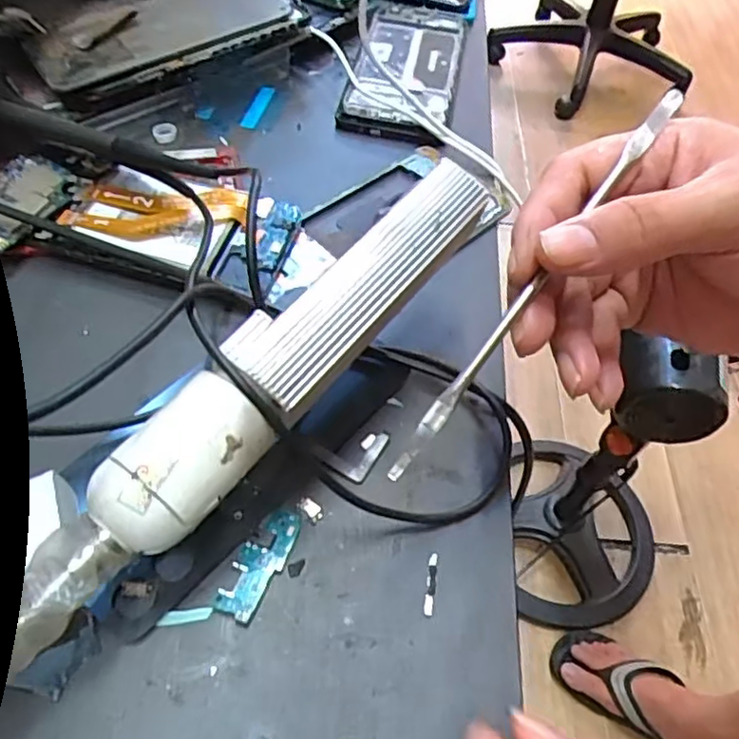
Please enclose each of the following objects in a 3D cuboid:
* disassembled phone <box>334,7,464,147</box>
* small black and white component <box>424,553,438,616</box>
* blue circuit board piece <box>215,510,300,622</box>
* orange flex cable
[{"bbox_3d":[0.025,-0.212,0.458,0.072,0.020,0.160,10,53,2],"label":"disassembled phone"},{"bbox_3d":[0.024,0.082,0.248,0.004,0.004,0.024,9,53,2],"label":"small black and white component"},{"bbox_3d":[-0.042,0.073,0.247,0.016,0.004,0.044,23,55,12],"label":"blue circuit board piece"},{"bbox_3d":[-0.111,-0.082,0.333,0.090,0.008,0.035,3,54,-1],"label":"orange flex cable"}]

